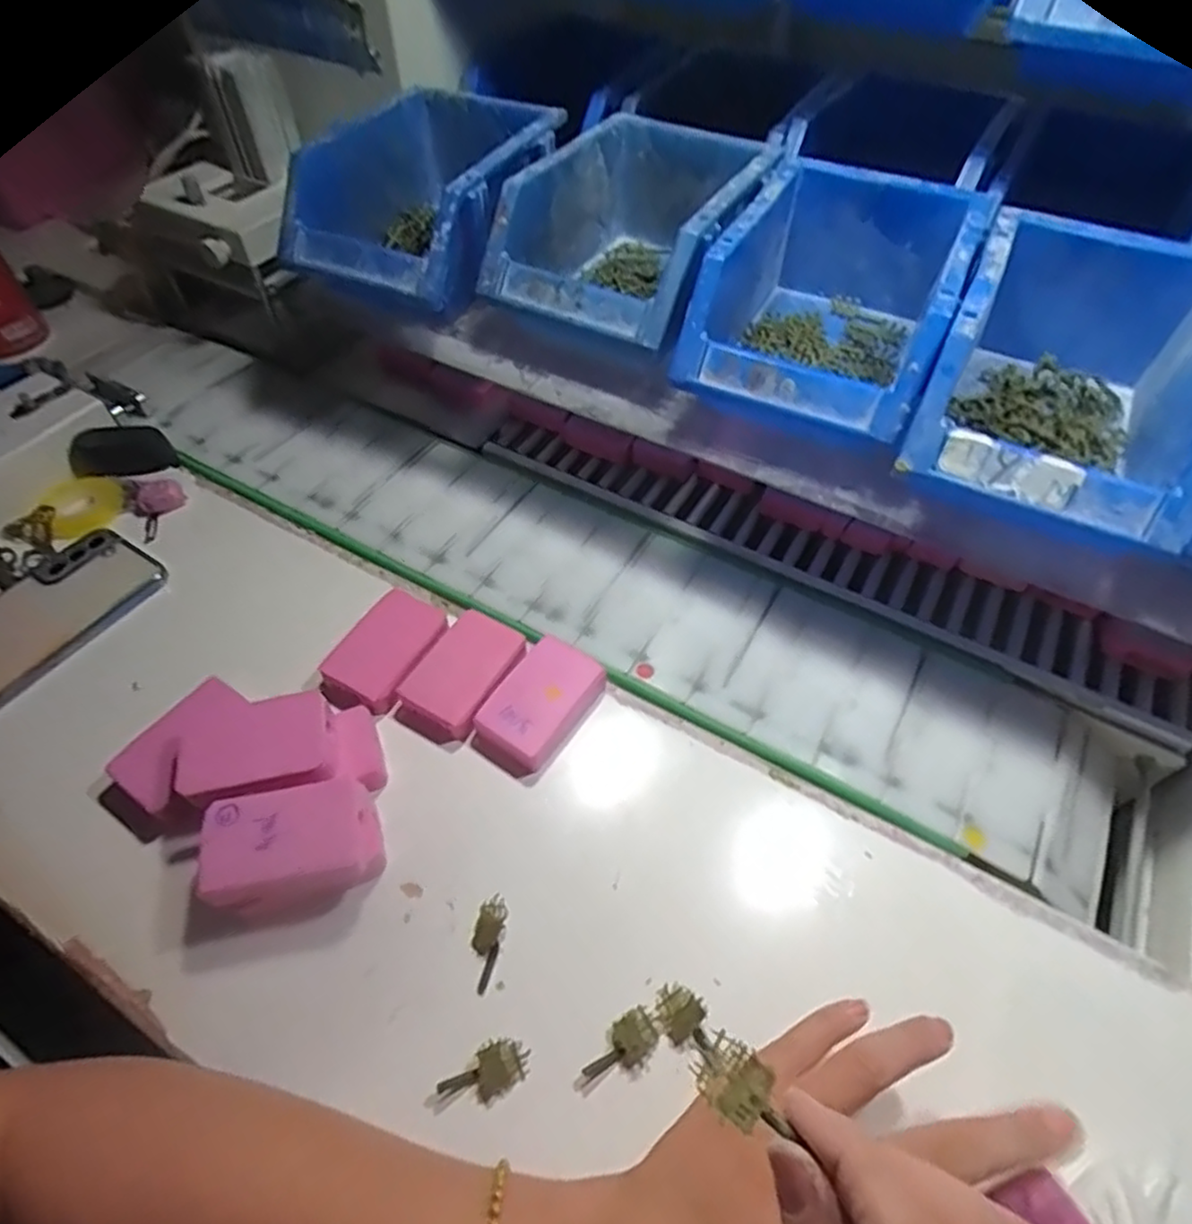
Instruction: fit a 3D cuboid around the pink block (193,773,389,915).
[{"bbox_3d":[-0.145,0.115,0.342,0.078,0.042,0.048,-10,52,-11],"label":"pink block"}]

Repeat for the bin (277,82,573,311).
[{"bbox_3d":[-0.109,-0.277,0.473,0.140,0.074,0.177,22,55,15],"label":"bin"}]

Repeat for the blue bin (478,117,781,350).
[{"bbox_3d":[0.025,-0.235,0.443,0.124,0.075,0.183,21,55,14],"label":"blue bin"}]

